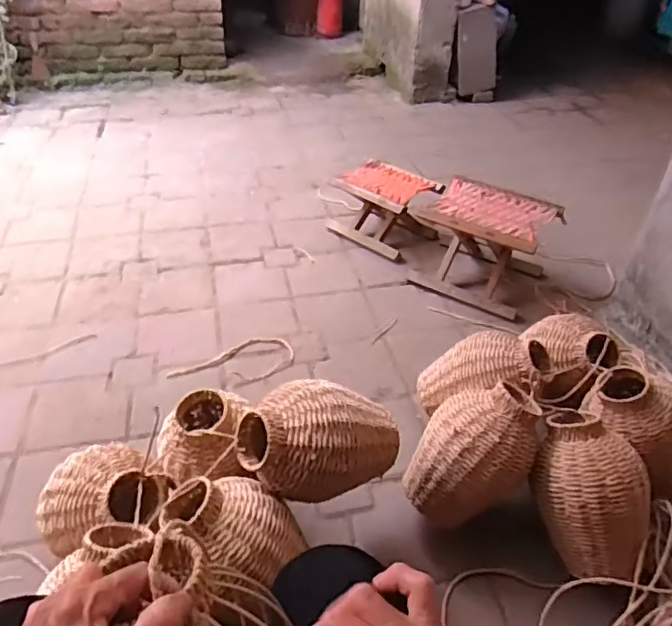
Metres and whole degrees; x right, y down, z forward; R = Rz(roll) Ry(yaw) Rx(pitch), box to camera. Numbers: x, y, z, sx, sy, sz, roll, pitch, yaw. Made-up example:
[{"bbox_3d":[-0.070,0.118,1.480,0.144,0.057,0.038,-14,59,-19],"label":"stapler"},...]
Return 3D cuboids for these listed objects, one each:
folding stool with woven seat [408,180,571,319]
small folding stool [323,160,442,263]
[{"bbox_3d":[0.407,-0.198,1.585,0.343,0.239,0.285,23,43,22],"label":"folding stool with woven seat"},{"bbox_3d":[0.141,-0.325,1.755,0.299,0.192,0.251,30,46,28],"label":"small folding stool"}]

